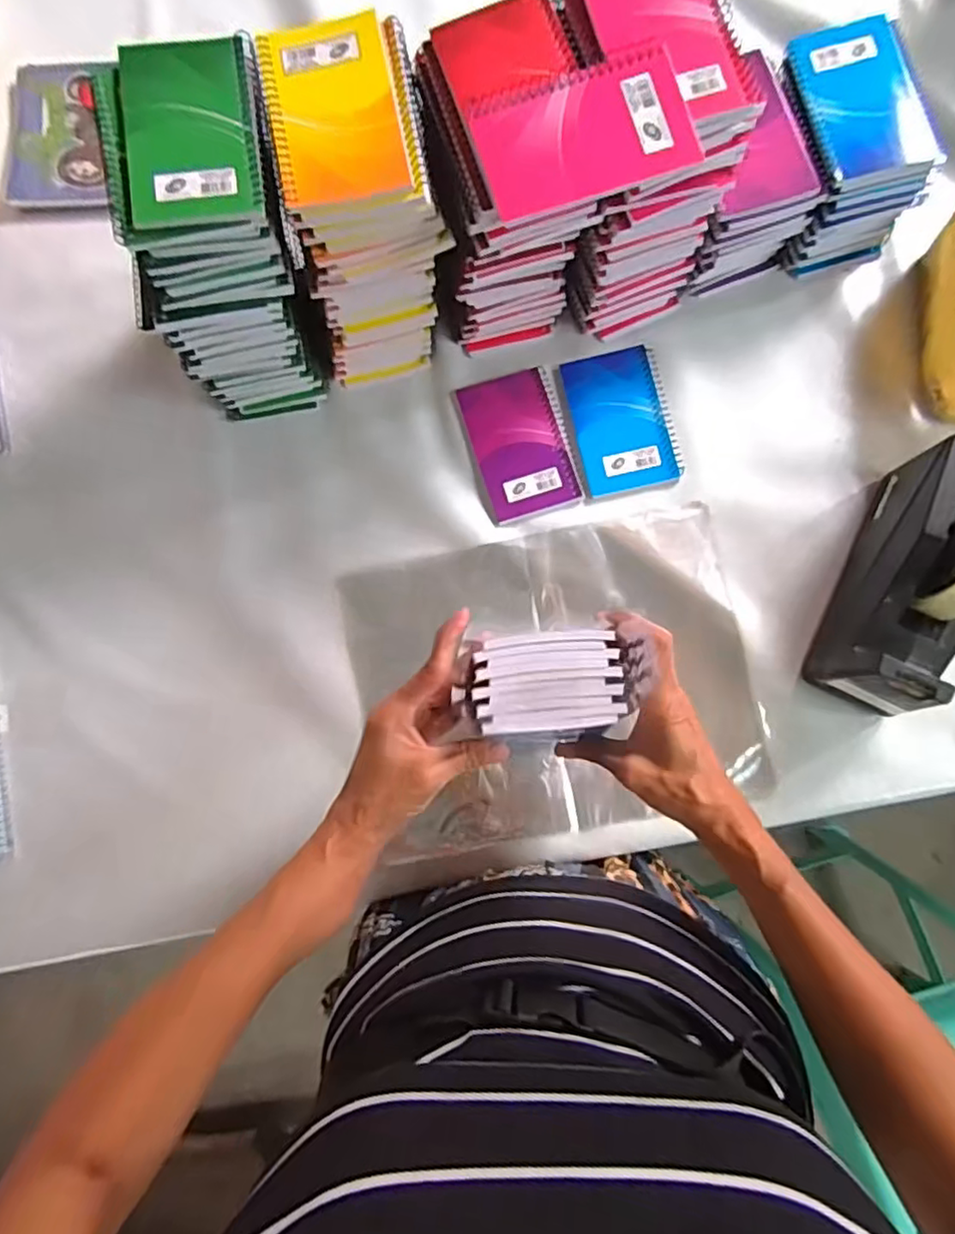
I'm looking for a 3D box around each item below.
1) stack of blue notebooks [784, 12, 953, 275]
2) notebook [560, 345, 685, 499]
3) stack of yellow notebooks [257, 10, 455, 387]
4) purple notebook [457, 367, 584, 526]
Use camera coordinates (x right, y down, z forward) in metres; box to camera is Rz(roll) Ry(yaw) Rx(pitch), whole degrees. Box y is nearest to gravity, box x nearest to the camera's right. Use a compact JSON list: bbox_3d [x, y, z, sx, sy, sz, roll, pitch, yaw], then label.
[{"bbox_3d":[0.309,-0.398,0.531,0.104,0.102,0.142,-14,82,0],"label":"stack of blue notebooks"},{"bbox_3d":[0.131,-0.179,0.558,0.086,0.006,0.133,-10,82,1],"label":"notebook"},{"bbox_3d":[-0.090,-0.305,0.486,0.113,0.195,0.139,-15,82,0],"label":"stack of yellow notebooks"},{"bbox_3d":[0.040,-0.159,0.562,0.083,0.004,0.135,-16,82,0],"label":"purple notebook"}]

